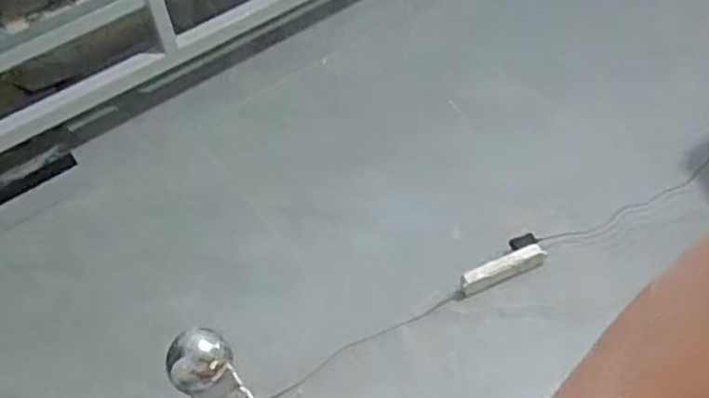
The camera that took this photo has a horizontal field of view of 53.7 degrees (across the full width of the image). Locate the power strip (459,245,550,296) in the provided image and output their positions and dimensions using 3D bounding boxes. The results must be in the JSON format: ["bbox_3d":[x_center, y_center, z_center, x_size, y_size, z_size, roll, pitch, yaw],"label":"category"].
[{"bbox_3d":[0.315,0.149,1.489,0.195,0.030,0.054,-24,53,-13],"label":"power strip"}]

